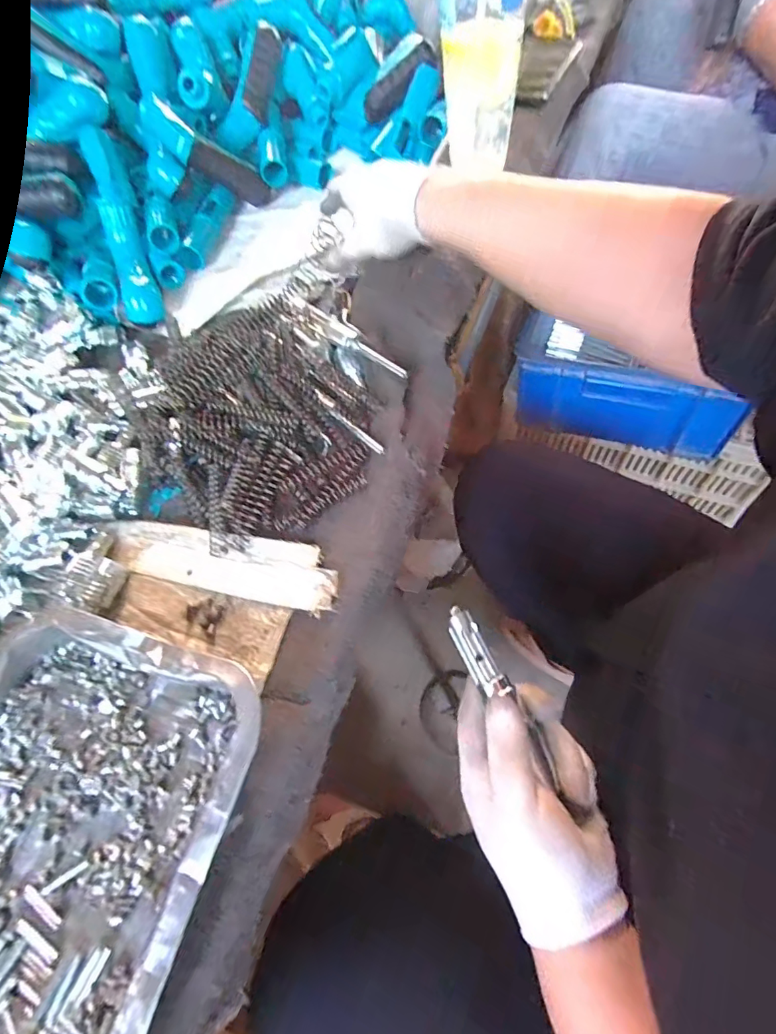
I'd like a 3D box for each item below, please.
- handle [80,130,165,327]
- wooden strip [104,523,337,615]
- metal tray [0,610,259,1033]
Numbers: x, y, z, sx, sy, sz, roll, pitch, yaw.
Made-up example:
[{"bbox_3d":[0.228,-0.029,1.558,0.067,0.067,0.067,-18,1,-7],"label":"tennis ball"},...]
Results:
[{"bbox_3d":[-0.274,-0.298,0.486,0.034,0.034,0.220,-18,82,-7],"label":"handle"},{"bbox_3d":[-0.121,0.029,0.335,0.179,0.017,0.045,12,63,12],"label":"wooden strip"},{"bbox_3d":[-0.184,0.182,0.233,0.187,0.033,0.255,14,63,11],"label":"metal tray"}]

